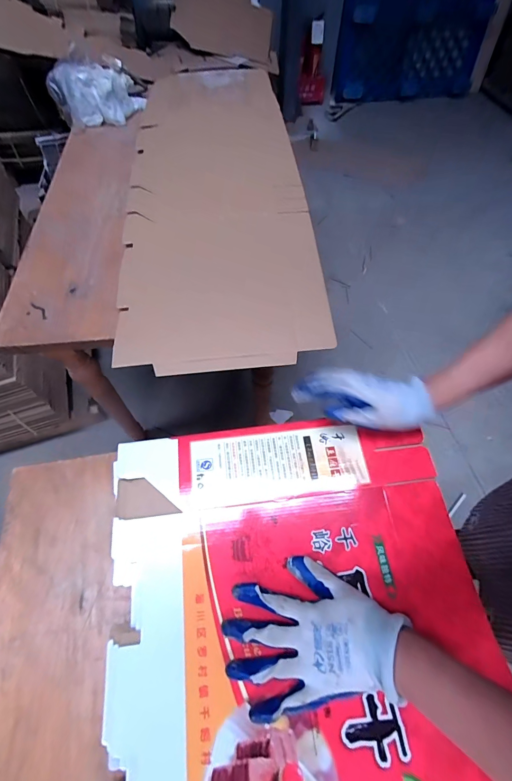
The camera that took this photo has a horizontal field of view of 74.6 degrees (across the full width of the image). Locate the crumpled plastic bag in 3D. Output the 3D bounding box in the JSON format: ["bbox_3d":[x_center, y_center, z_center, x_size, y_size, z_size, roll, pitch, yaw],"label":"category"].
[{"bbox_3d":[-0.501,-0.936,1.061,0.246,0.136,0.199,-35,65,-18],"label":"crumpled plastic bag"}]

